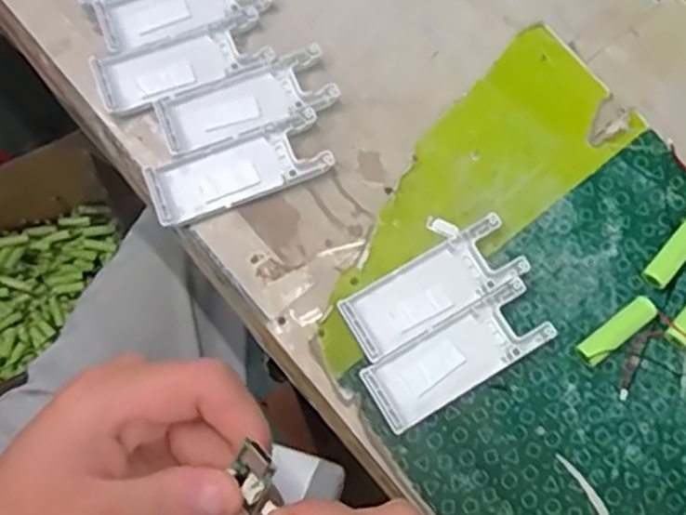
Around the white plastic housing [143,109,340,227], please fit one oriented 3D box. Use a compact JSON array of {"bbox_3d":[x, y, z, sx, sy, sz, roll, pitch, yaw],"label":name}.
[{"bbox_3d":[-0.062,-0.052,0.433,0.105,0.010,0.038,-21,77,-7],"label":"white plastic housing"}]

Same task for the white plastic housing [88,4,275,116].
[{"bbox_3d":[-0.098,-0.119,0.450,0.104,0.009,0.040,-20,77,-6],"label":"white plastic housing"}]

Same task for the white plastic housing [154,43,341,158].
[{"bbox_3d":[-0.058,-0.094,0.444,0.104,0.010,0.040,-21,77,-6],"label":"white plastic housing"}]

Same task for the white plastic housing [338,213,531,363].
[{"bbox_3d":[0.051,0.017,0.416,0.103,0.009,0.039,-30,78,-9],"label":"white plastic housing"}]

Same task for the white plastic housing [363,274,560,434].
[{"bbox_3d":[0.064,0.055,0.410,0.105,0.008,0.039,-30,78,-9],"label":"white plastic housing"}]

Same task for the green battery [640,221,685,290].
[{"bbox_3d":[0.192,-0.005,0.420,0.014,0.011,0.048,41,78,9],"label":"green battery"}]

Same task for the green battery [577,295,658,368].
[{"bbox_3d":[0.154,0.042,0.413,0.049,0.013,0.016,-38,79,-10],"label":"green battery"}]

